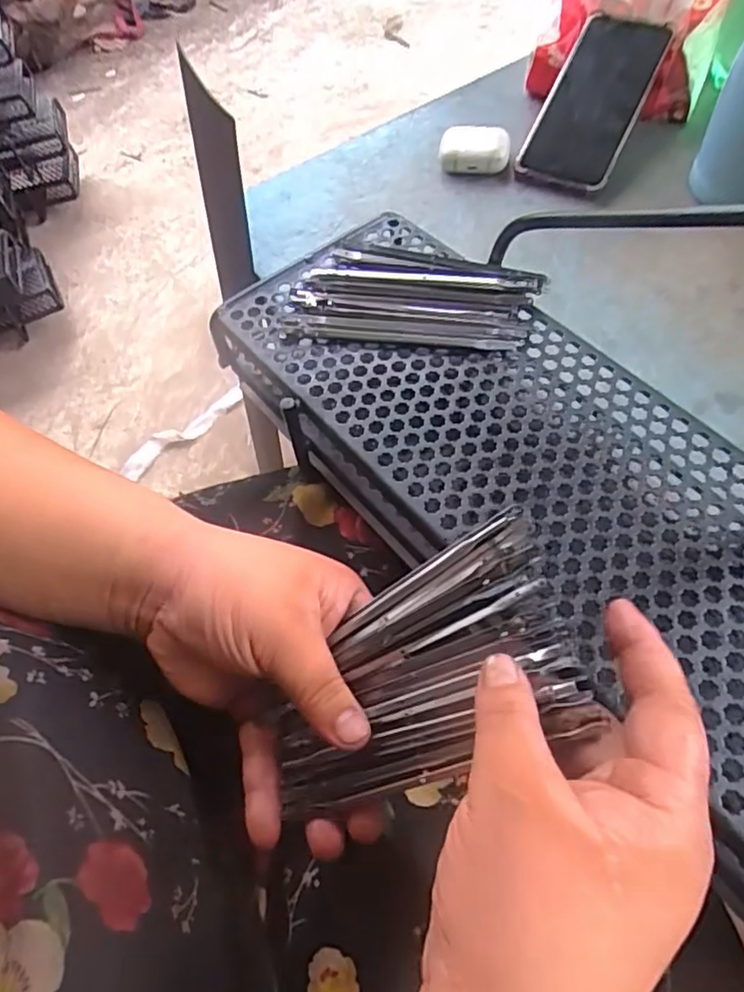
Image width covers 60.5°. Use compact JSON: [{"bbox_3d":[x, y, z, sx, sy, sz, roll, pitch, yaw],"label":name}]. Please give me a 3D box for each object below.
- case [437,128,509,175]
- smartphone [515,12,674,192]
[{"bbox_3d":[0.092,-0.310,0.571,0.061,0.022,0.043,5,62,10],"label":"case"},{"bbox_3d":[0.196,-0.349,0.561,0.080,0.016,0.196,22,79,16],"label":"smartphone"}]

